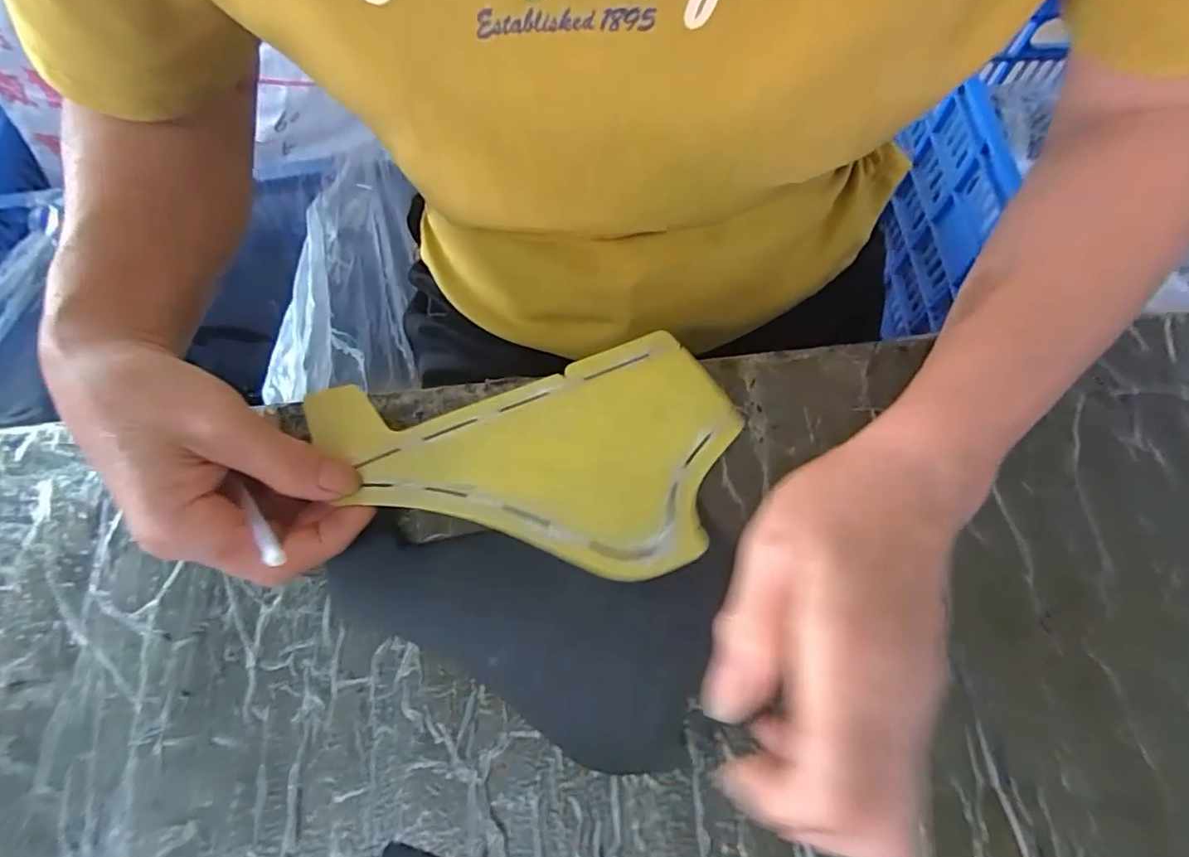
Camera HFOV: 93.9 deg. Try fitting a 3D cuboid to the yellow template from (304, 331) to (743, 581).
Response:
[{"bbox_3d":[-0.028,0.017,0.249,0.184,0.008,0.108,-10,64,-6],"label":"yellow template"}]

